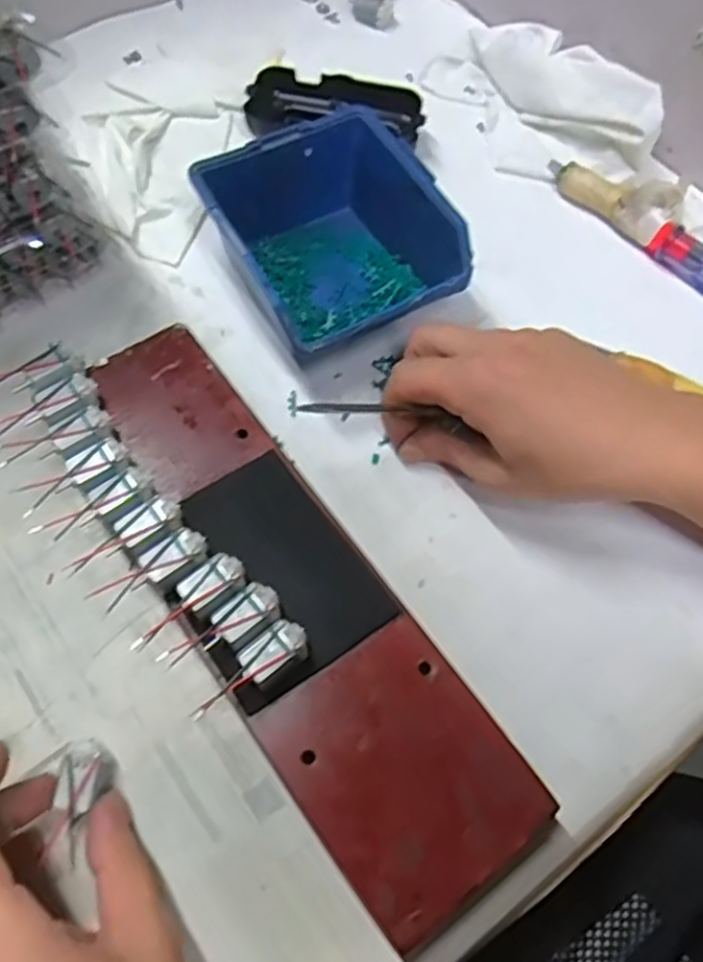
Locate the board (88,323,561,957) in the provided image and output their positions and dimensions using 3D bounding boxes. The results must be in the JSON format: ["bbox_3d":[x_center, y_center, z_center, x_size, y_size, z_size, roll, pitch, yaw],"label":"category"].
[{"bbox_3d":[-0.034,0.049,0.329,0.082,0.040,0.285,-34,71,-17],"label":"board"}]

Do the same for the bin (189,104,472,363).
[{"bbox_3d":[-0.011,-0.128,0.402,0.109,0.061,0.121,-25,69,-14],"label":"bin"}]

